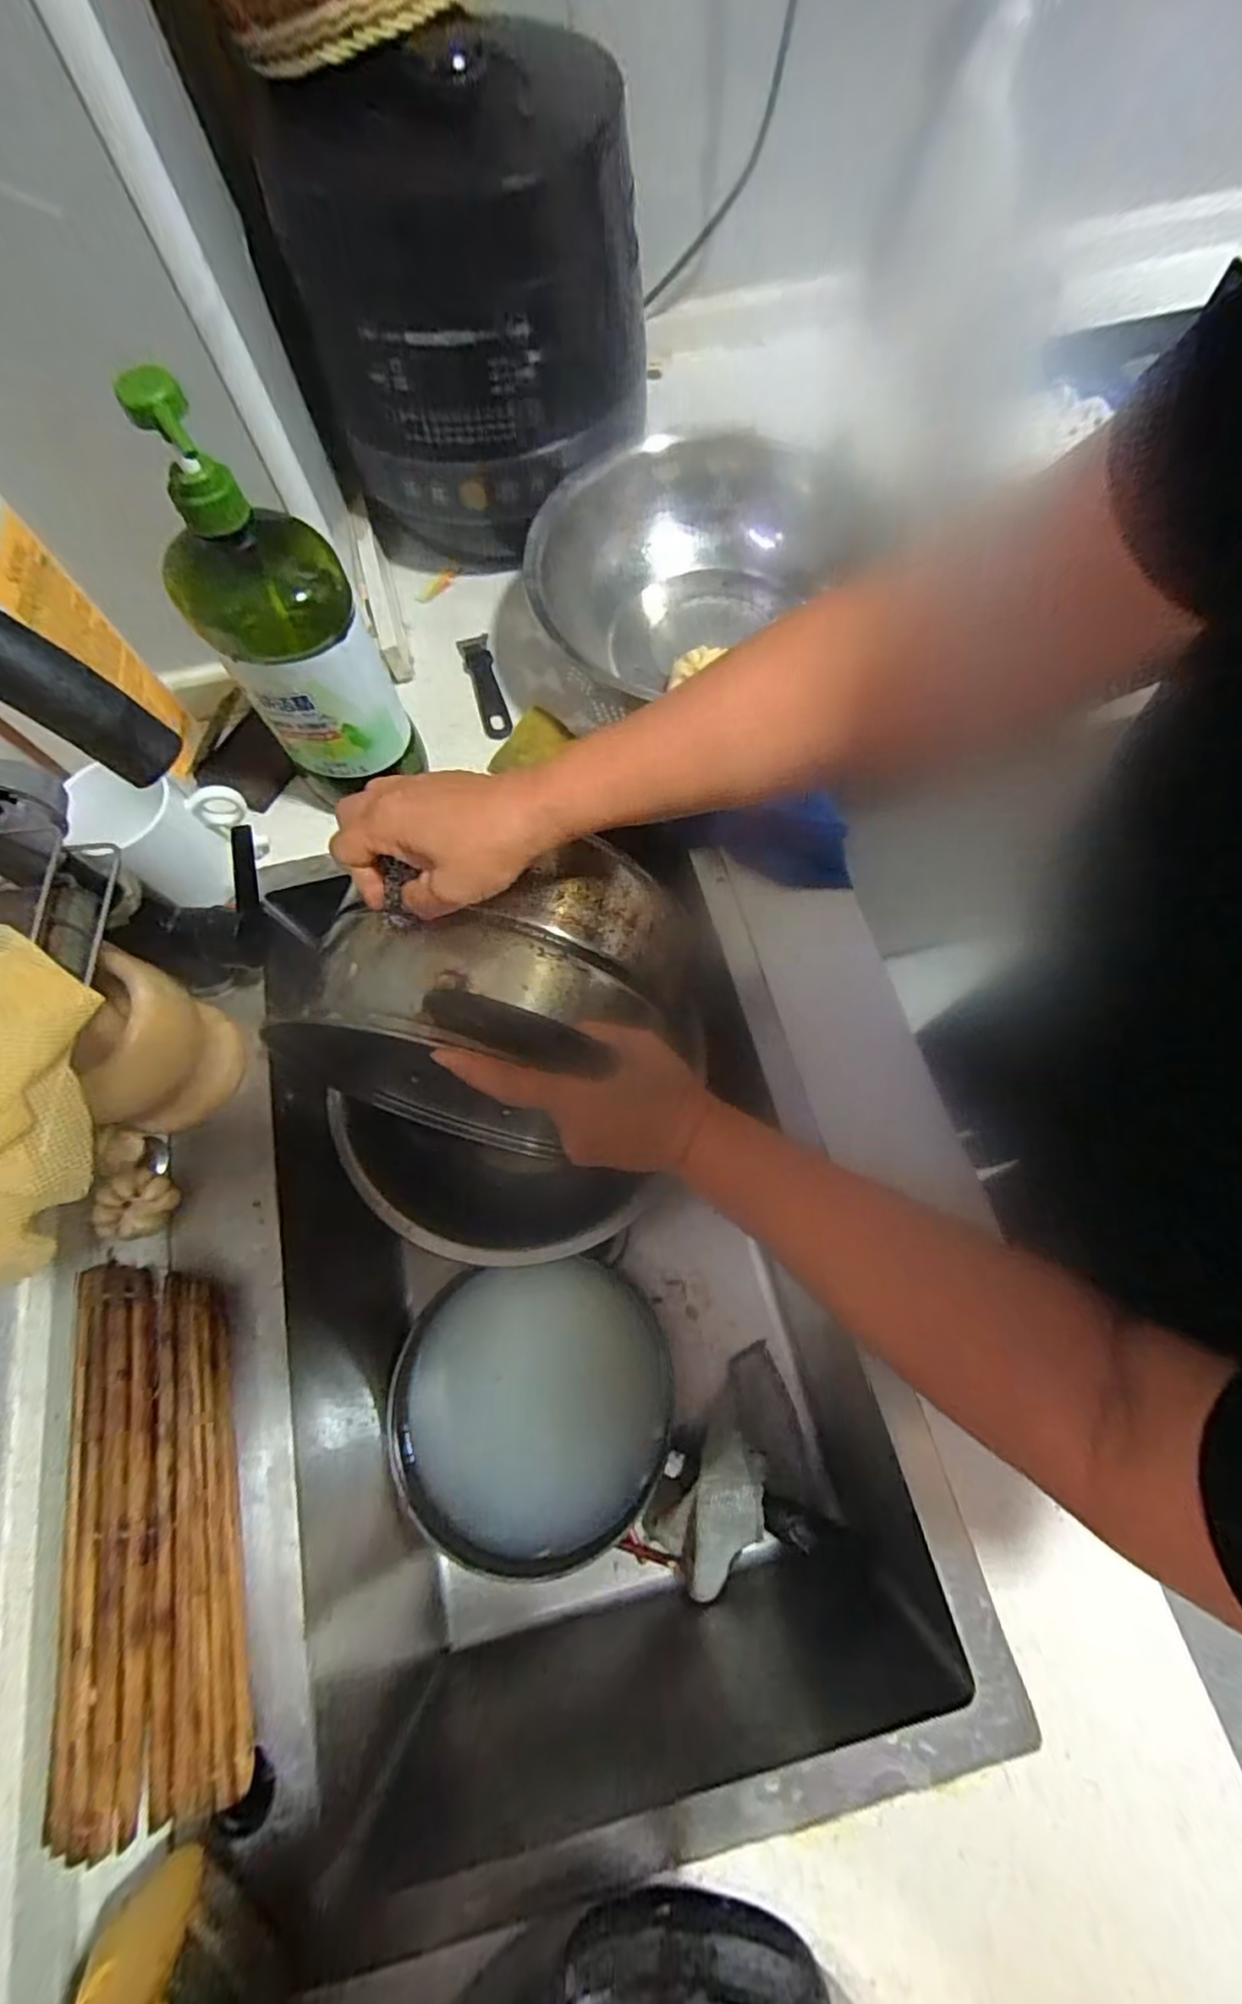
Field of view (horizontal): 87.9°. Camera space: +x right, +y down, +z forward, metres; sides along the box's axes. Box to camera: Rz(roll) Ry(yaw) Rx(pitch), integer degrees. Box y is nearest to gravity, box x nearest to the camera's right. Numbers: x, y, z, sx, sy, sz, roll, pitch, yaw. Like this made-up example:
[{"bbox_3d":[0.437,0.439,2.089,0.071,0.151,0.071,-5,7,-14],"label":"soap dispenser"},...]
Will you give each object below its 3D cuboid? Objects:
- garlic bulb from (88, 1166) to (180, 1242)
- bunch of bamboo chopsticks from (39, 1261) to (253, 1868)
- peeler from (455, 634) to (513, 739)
[{"bbox_3d":[-0.319,0.133,0.423,0.038,0.030,0.043,-1,69,2],"label":"garlic bulb"},{"bbox_3d":[-0.261,0.285,0.360,0.083,0.020,0.268,-5,66,-27],"label":"bunch of bamboo chopsticks"},{"bbox_3d":[-0.126,-0.295,0.597,0.028,0.011,0.134,-17,69,-4],"label":"peeler"}]

